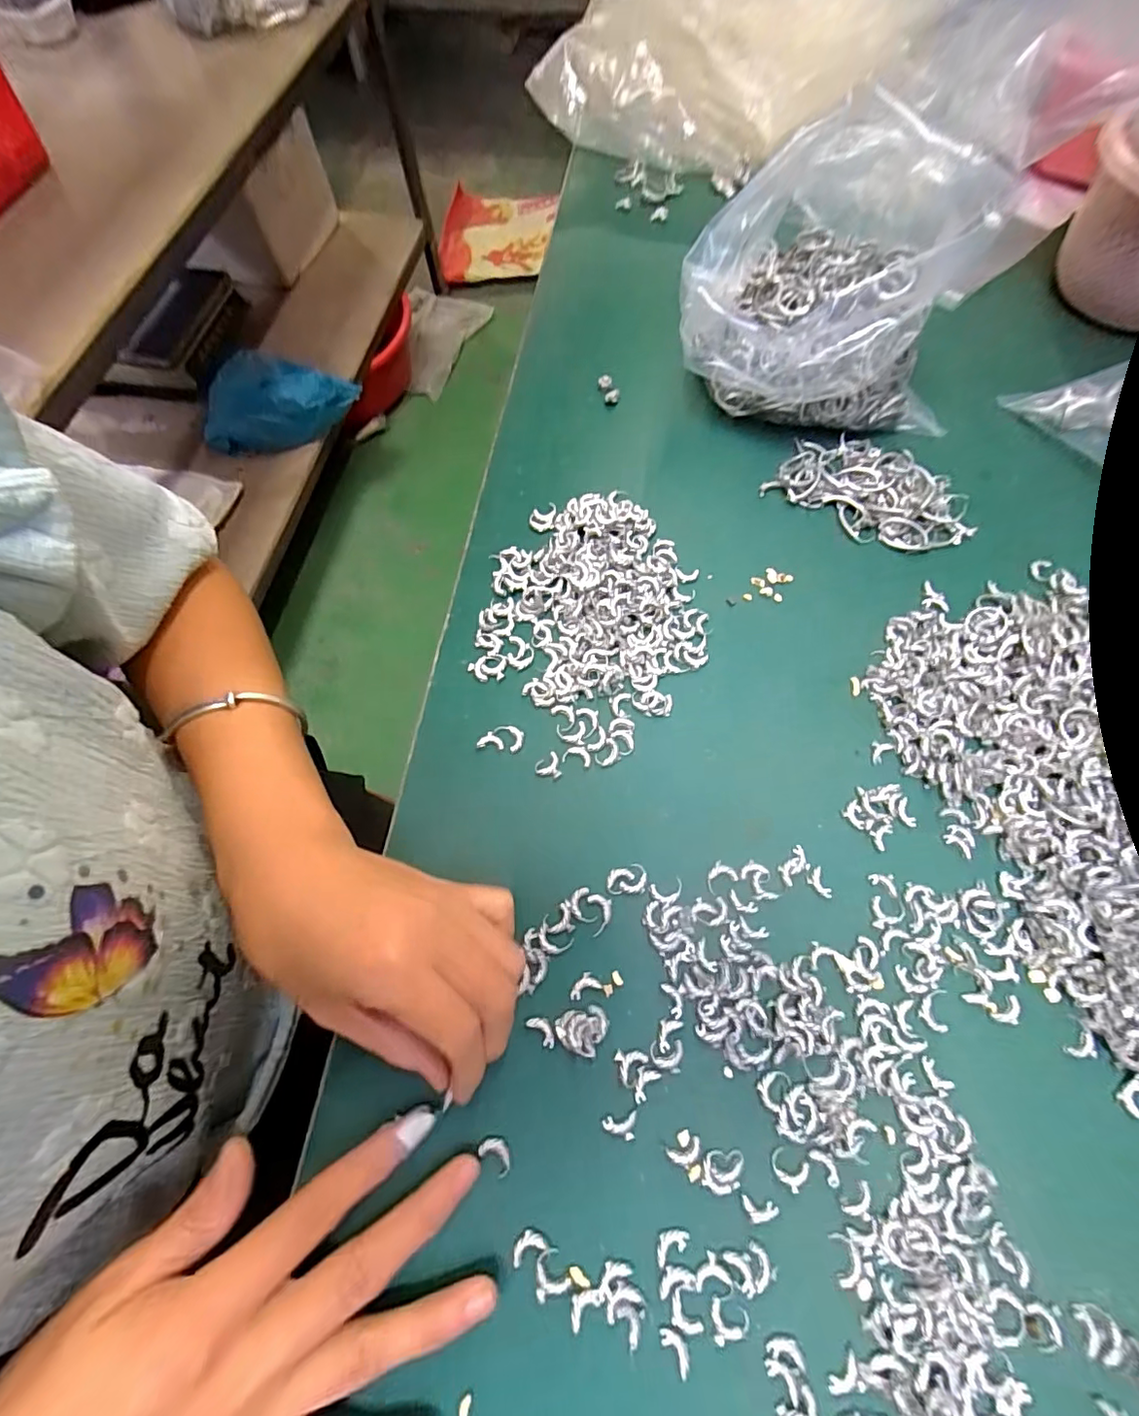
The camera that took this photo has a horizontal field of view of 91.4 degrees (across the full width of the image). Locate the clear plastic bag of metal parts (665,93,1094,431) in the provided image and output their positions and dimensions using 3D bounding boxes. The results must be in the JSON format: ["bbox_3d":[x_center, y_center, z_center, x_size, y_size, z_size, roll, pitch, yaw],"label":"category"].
[{"bbox_3d":[0.163,-0.255,0.336,0.170,0.124,0.115,15,68,7],"label":"clear plastic bag of metal parts"}]

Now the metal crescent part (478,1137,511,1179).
[{"bbox_3d":[-0.029,0.178,0.221,0.014,0.004,0.009,39,73,15],"label":"metal crescent part"}]

